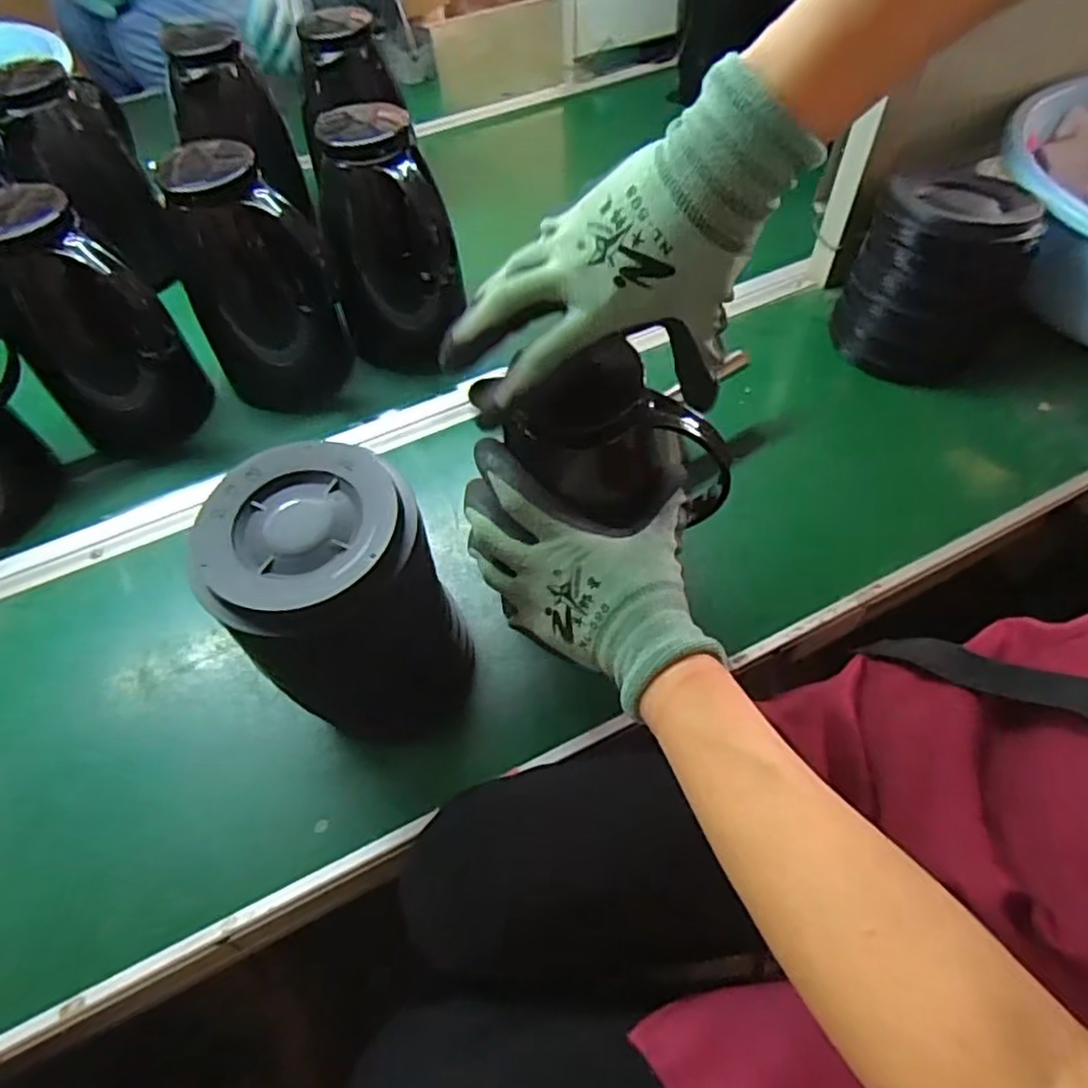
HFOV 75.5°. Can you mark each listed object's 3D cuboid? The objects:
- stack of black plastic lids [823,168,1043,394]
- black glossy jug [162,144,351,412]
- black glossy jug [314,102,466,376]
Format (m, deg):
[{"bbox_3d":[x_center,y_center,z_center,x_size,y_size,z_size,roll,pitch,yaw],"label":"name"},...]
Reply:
[{"bbox_3d":[0.375,-0.255,0.678,0.145,0.142,0.154,24,61,17],"label":"stack of black plastic lids"},{"bbox_3d":[-0.266,-0.235,0.657,0.118,0.210,0.121,-37,63,-20],"label":"black glossy jug"},{"bbox_3d":[-0.156,-0.286,0.683,0.116,0.211,0.142,-24,59,-13],"label":"black glossy jug"}]

